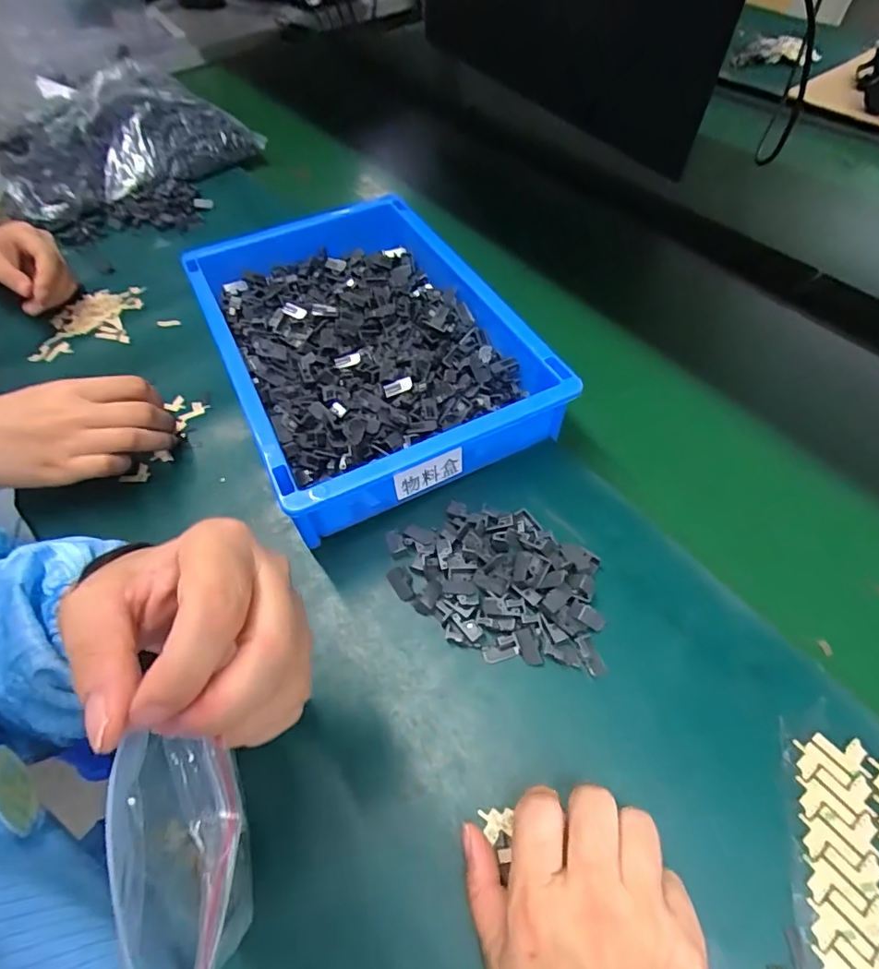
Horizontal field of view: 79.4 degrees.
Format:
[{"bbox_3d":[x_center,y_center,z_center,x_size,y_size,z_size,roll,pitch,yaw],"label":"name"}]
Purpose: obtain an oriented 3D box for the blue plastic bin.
[{"bbox_3d":[-0.063,-0.112,0.432,0.198,0.071,0.304,-24,57,-13],"label":"blue plastic bin"}]

